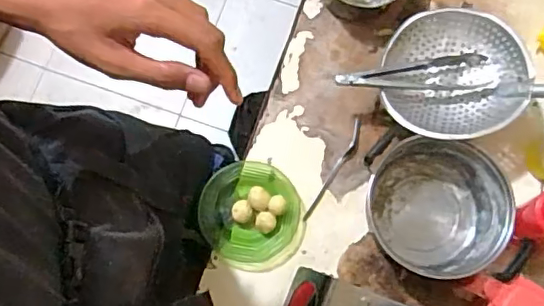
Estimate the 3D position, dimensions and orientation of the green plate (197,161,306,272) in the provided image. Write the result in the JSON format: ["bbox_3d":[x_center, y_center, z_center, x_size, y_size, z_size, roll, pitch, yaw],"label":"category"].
[{"bbox_3d":[-0.028,0.094,0.837,0.154,0.020,0.159,0,79,1],"label":"green plate"}]

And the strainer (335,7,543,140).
[{"bbox_3d":[0.331,-0.108,0.752,0.451,0.091,0.203,9,78,28],"label":"strainer"}]

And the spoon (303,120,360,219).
[{"bbox_3d":[0.102,0.030,0.880,0.022,0.014,0.181,29,81,6],"label":"spoon"}]

